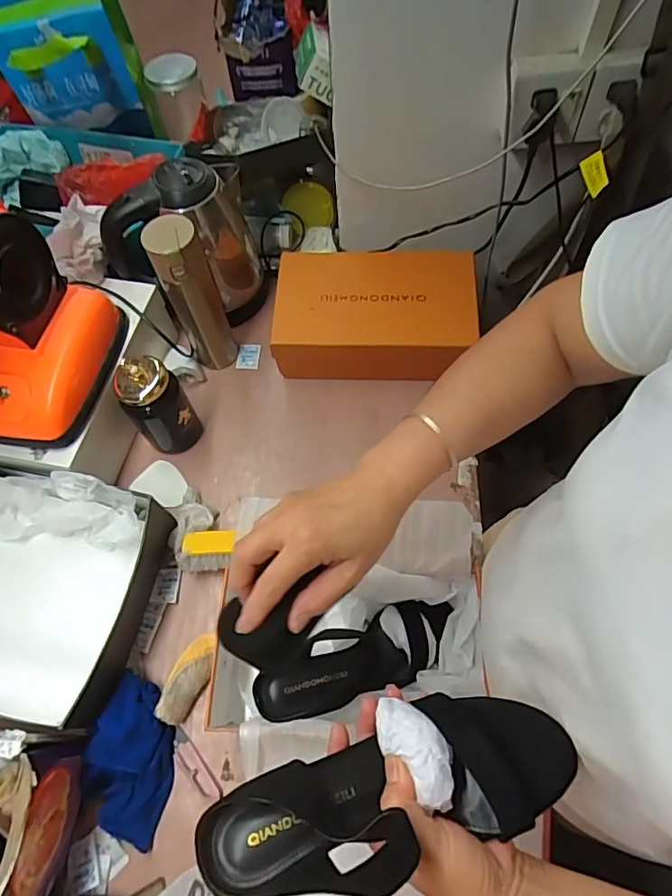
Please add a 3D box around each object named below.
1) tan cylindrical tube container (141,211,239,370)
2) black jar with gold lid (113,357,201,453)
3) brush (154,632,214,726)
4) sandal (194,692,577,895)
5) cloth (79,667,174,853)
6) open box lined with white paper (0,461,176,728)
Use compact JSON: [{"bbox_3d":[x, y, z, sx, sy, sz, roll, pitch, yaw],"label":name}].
[{"bbox_3d":[-0.196,-0.207,0.723,0.064,0.244,0.076,-16,65,-6],"label":"tan cylindrical tube container"},{"bbox_3d":[-0.237,-0.060,0.692,0.078,0.165,0.067,-35,68,-14],"label":"black jar with gold lid"},{"bbox_3d":[-0.171,0.266,0.603,0.040,0.040,0.098,10,65,7],"label":"brush"},{"bbox_3d":[0.032,0.217,0.324,0.237,0.059,0.079,-15,65,-5],"label":"sandal"},{"bbox_3d":[-0.225,0.344,0.559,0.092,0.061,0.137,14,65,8],"label":"cloth"},{"bbox_3d":[-0.394,0.158,0.617,0.319,0.123,0.259,7,65,5],"label":"open box lined with white paper"}]

